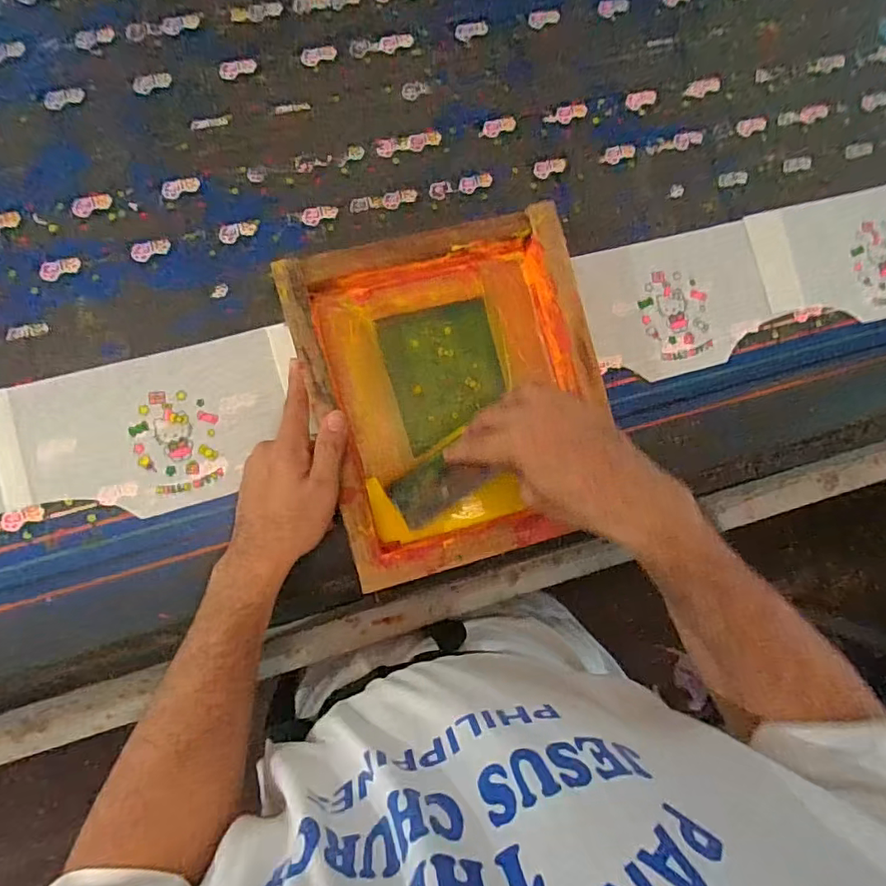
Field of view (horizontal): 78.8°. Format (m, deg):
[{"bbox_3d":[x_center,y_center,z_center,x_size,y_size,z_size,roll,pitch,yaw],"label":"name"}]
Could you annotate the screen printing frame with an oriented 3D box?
[{"bbox_3d":[0.013,-0.043,0.483,0.244,0.061,0.289,-14,85,-8],"label":"screen printing frame"}]

